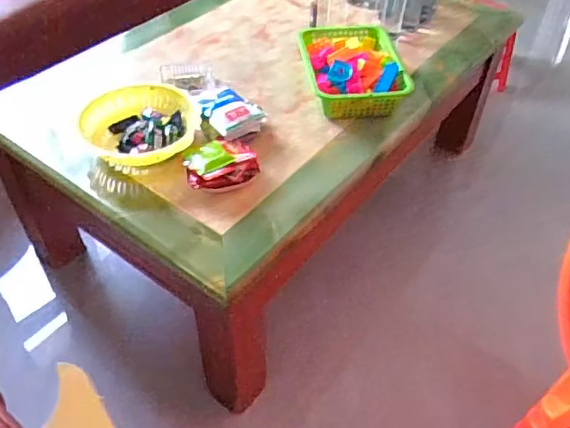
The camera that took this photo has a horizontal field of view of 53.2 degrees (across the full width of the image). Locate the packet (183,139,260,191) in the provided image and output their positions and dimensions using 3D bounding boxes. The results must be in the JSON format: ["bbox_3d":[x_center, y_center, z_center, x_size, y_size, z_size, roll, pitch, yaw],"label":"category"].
[{"bbox_3d":[-0.122,-0.096,1.094,0.137,0.038,0.126,-12,48,-12],"label":"packet"}]

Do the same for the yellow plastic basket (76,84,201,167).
[{"bbox_3d":[-0.298,-0.183,1.174,0.241,0.059,0.212,-2,46,-4],"label":"yellow plastic basket"}]

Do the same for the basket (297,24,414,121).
[{"bbox_3d":[0.150,-0.342,1.311,0.221,0.087,0.308,-5,47,-6],"label":"basket"}]

